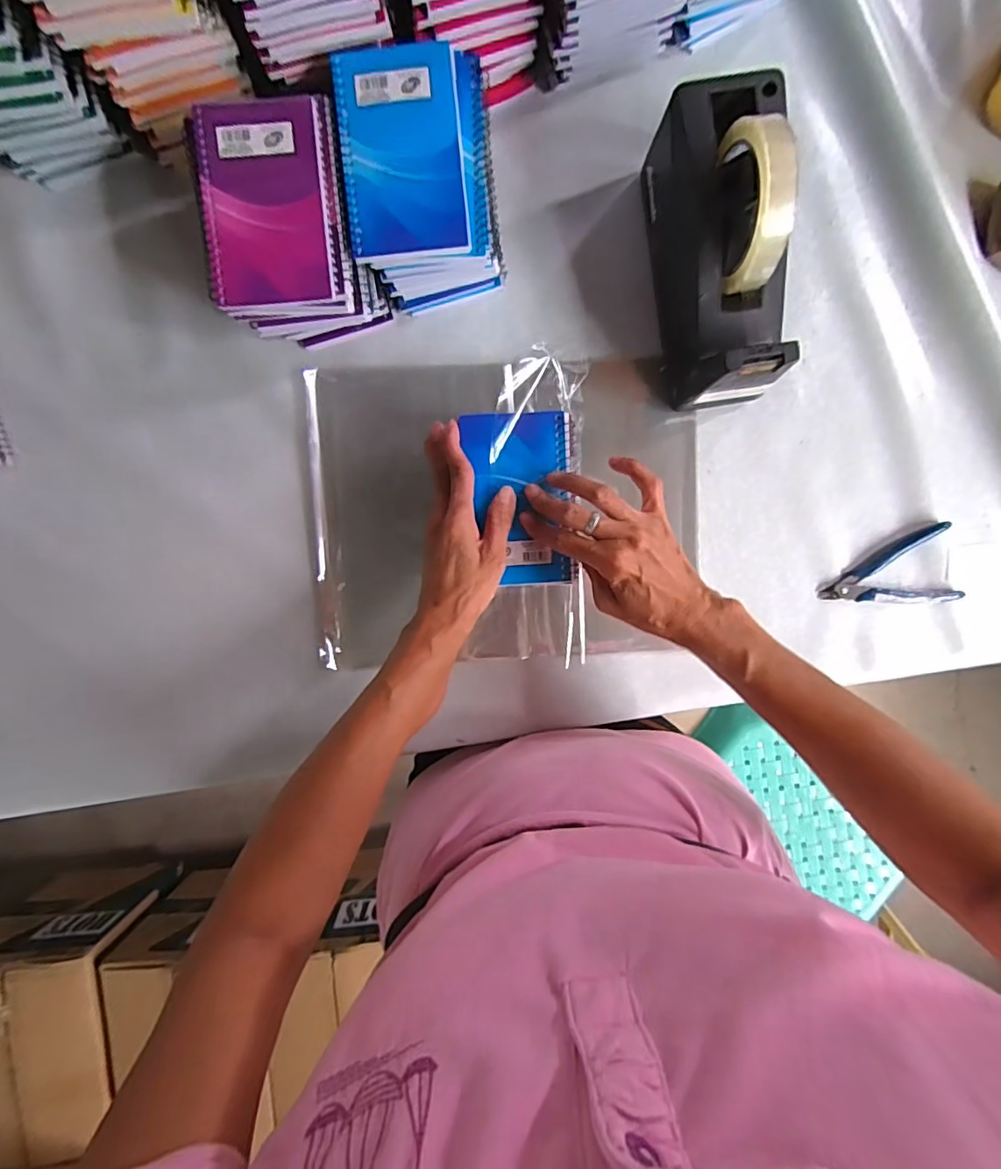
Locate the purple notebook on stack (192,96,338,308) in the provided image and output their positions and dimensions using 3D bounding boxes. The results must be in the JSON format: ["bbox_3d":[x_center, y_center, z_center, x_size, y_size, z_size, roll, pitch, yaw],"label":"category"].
[{"bbox_3d":[-0.161,-0.261,0.377,0.085,0.010,0.129,-5,94,0],"label":"purple notebook on stack"}]

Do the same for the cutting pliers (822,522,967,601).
[{"bbox_3d":[0.347,-0.004,0.483,0.116,0.015,0.067,-18,94,-1],"label":"cutting pliers"}]

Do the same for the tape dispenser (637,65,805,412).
[{"bbox_3d":[0.166,-0.246,0.405,0.076,0.125,0.204,-10,94,-2],"label":"tape dispenser"}]

